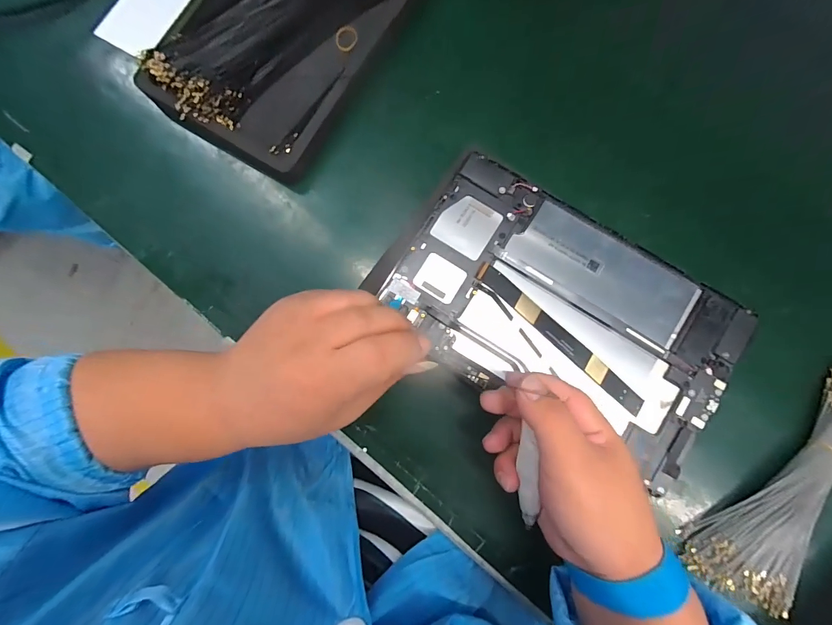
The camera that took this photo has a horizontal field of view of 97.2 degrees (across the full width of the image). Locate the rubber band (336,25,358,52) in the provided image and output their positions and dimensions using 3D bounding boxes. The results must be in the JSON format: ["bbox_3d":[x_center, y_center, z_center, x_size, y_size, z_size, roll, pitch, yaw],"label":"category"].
[{"bbox_3d":[-0.058,-0.232,0.310,0.018,0.004,0.020,8,84,2],"label":"rubber band"}]

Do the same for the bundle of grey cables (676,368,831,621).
[{"bbox_3d":[0.278,0.124,0.262,0.072,0.021,0.192,40,91,5],"label":"bundle of grey cables"}]

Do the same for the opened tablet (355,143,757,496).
[{"bbox_3d":[0.102,-0.004,0.267,0.246,0.015,0.146,31,90,5],"label":"opened tablet"}]

